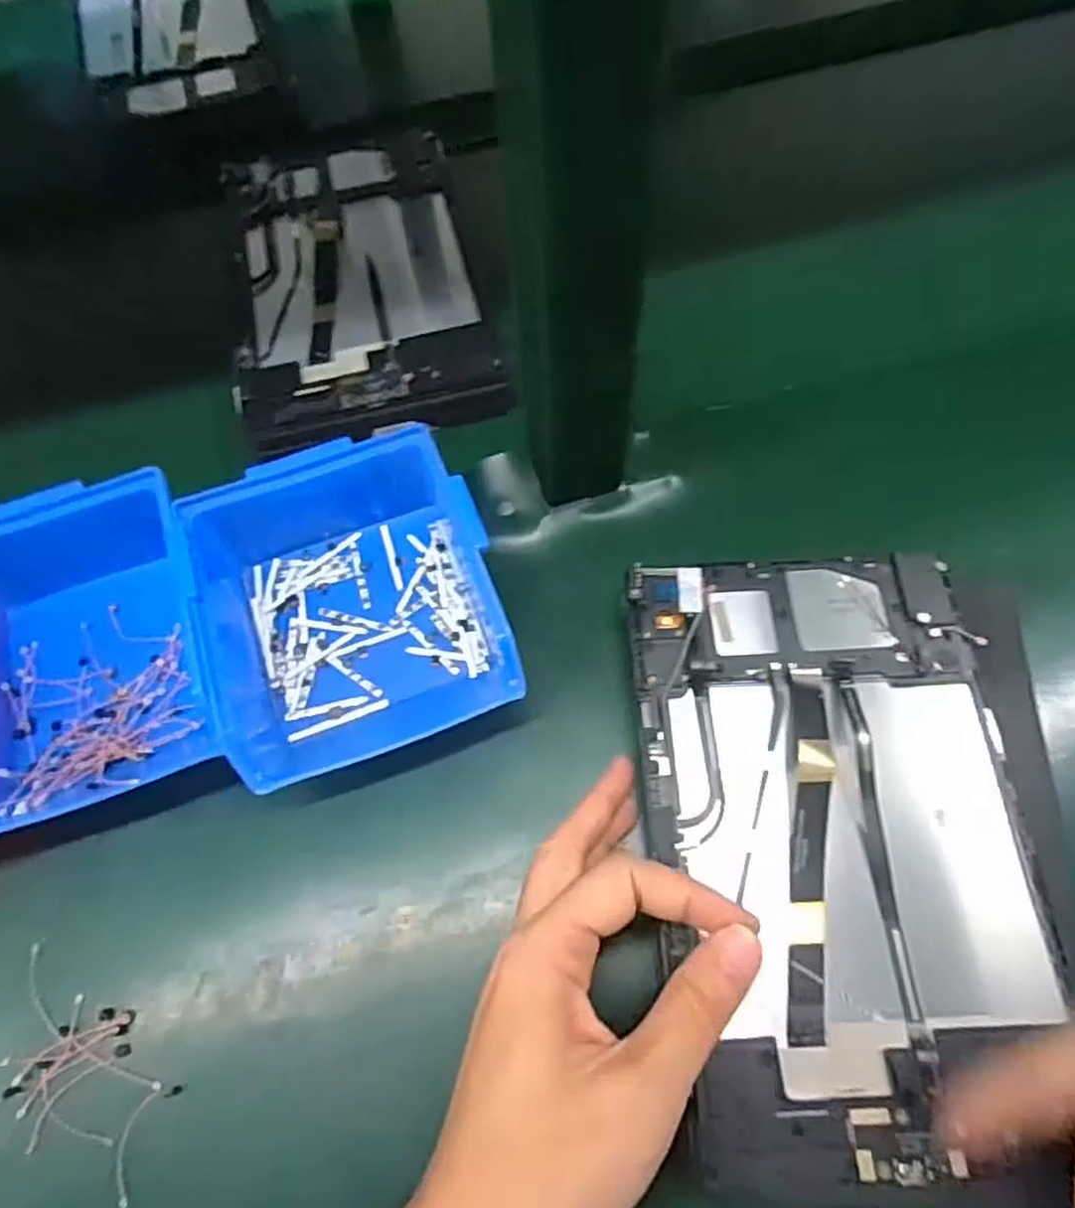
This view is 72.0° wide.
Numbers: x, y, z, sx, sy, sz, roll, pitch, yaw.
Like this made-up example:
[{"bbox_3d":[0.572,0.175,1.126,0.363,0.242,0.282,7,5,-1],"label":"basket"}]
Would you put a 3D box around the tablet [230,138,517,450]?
[{"bbox_3d":[-0.114,-0.201,0.456,0.144,0.025,0.257,-13,64,-5],"label":"tablet"}]

